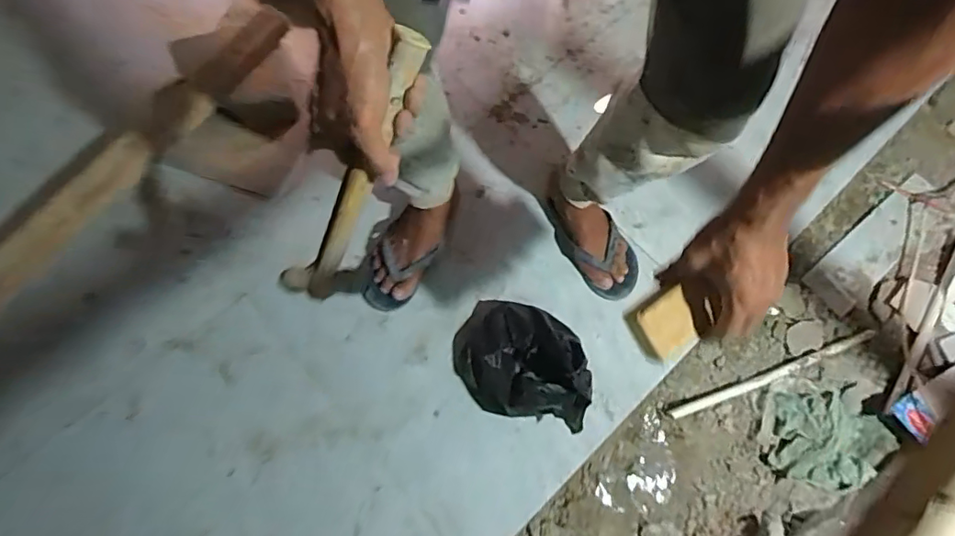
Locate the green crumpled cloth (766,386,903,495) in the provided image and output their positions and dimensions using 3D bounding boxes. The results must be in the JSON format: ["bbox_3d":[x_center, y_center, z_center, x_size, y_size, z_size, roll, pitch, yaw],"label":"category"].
[{"bbox_3d":[0.597,0.287,0.893,0.214,0.057,0.157,-3,69,-4],"label":"green crumpled cloth"}]

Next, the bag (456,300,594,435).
[{"bbox_3d":[0.071,0.145,0.855,0.224,0.149,0.169,18,69,4],"label":"bag"}]

